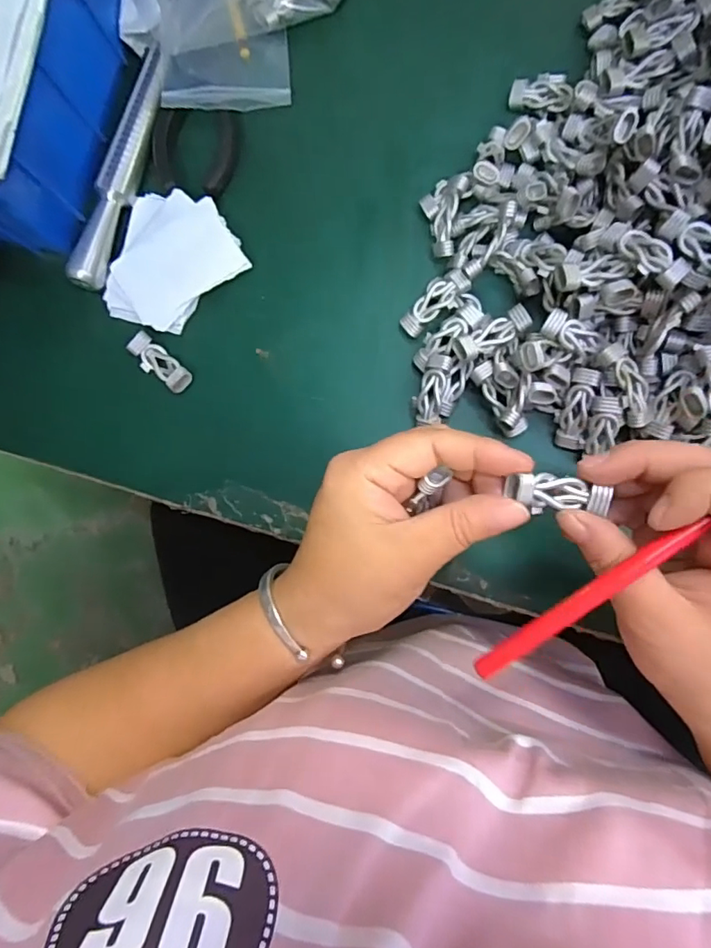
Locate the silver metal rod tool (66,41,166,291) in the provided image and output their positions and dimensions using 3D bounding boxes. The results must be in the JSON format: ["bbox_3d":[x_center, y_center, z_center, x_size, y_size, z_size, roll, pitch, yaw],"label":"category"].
[{"bbox_3d":[-0.147,-0.195,0.328,0.021,0.014,0.157,16,88,7],"label":"silver metal rod tool"}]

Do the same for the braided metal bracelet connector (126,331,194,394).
[{"bbox_3d":[-0.124,-0.069,0.326,0.042,0.011,0.019,42,91,8],"label":"braided metal bracelet connector"}]

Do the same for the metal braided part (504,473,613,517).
[{"bbox_3d":[0.085,0.009,0.220,0.041,0.011,0.016,7,86,-5],"label":"metal braided part"}]

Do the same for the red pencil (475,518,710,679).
[{"bbox_3d":[0.118,0.031,0.202,0.167,0.008,0.009,-37,83,9],"label":"red pencil"}]

